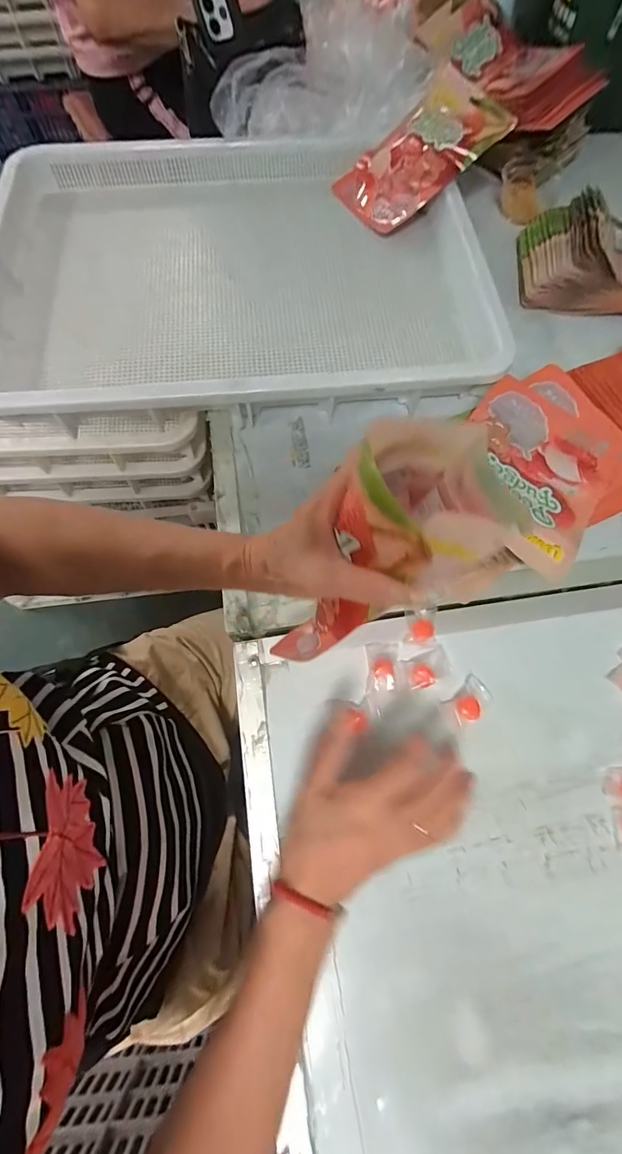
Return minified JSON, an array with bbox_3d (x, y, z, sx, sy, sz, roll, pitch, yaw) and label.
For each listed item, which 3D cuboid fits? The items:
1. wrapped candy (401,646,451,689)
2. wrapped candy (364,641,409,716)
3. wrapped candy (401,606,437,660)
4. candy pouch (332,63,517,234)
[{"bbox_3d":[0.112,0.088,0.401,0.044,0.013,0.029,-19,72,-7],"label":"wrapped candy"},{"bbox_3d":[0.071,0.096,0.399,0.037,0.010,0.066,-1,70,-1],"label":"wrapped candy"},{"bbox_3d":[0.108,0.055,0.413,0.030,0.013,0.057,10,71,3],"label":"wrapped candy"},{"bbox_3d":[0.150,-0.602,0.593,0.212,0.033,0.148,-36,66,15],"label":"candy pouch"}]

